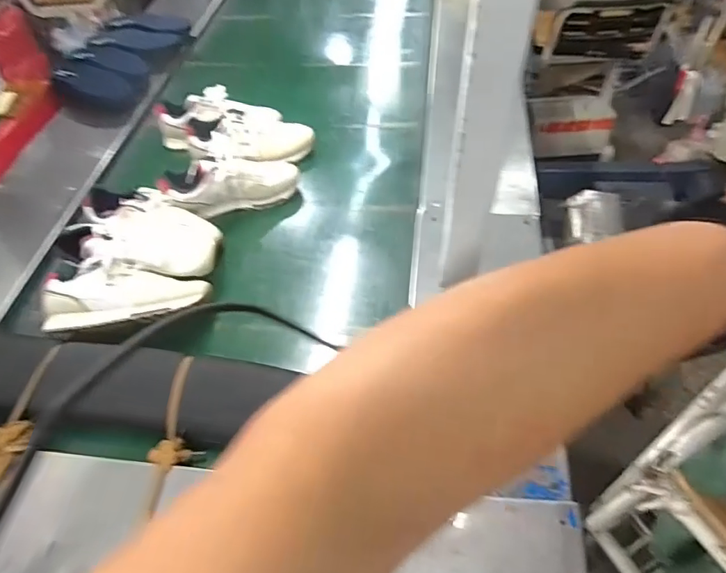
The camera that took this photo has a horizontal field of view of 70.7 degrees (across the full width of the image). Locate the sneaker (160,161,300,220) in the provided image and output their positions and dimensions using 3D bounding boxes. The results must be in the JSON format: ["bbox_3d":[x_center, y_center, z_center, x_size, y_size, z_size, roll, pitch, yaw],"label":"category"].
[{"bbox_3d":[-0.284,-0.223,1.118,0.285,0.116,0.092,-10,50,-22],"label":"sneaker"}]

